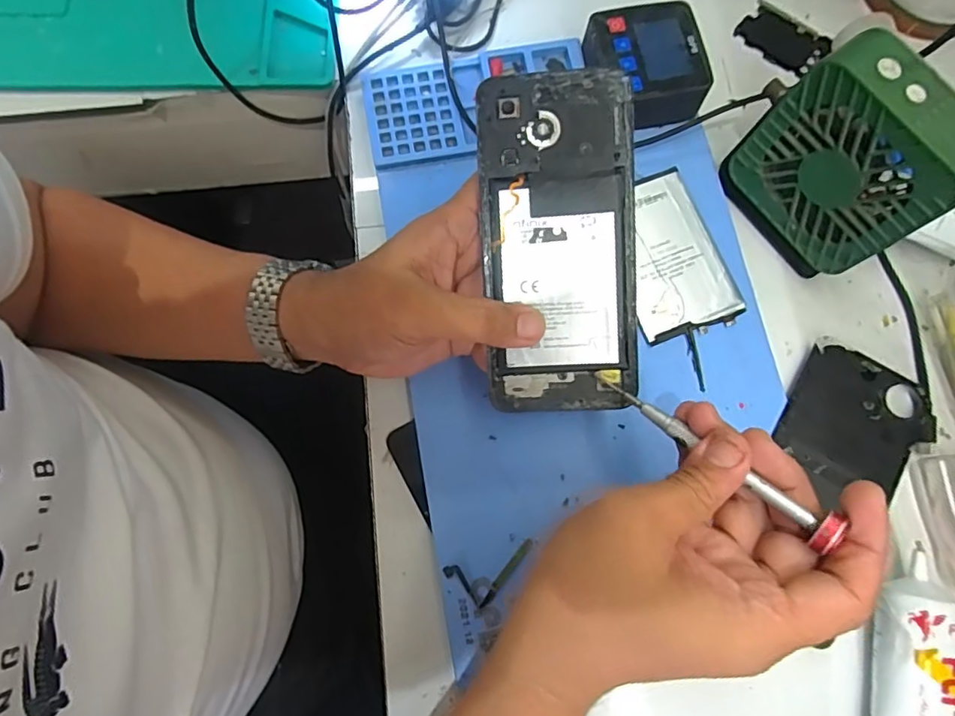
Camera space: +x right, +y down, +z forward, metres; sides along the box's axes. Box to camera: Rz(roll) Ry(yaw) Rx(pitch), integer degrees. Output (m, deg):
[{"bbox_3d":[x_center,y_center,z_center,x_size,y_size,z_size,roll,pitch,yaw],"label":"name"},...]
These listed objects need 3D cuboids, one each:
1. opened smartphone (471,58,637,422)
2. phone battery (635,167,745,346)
[{"bbox_3d":[0.041,-0.056,0.281,0.075,0.004,0.166,-2,95,5],"label":"opened smartphone"},{"bbox_3d":[0.120,-0.066,0.345,0.065,0.004,0.104,-16,80,-7],"label":"phone battery"}]

